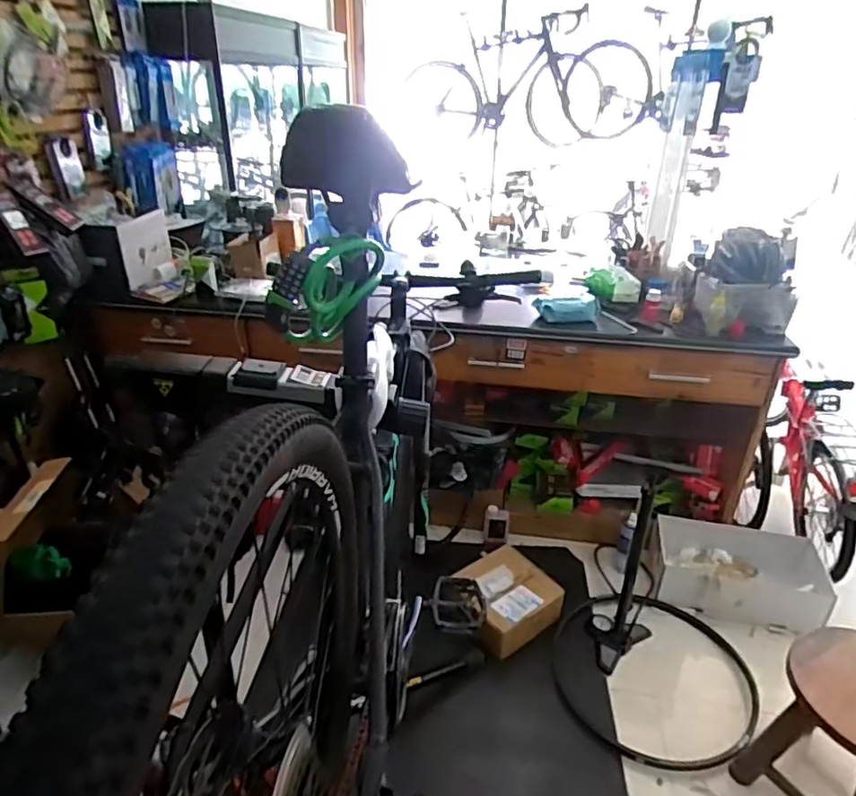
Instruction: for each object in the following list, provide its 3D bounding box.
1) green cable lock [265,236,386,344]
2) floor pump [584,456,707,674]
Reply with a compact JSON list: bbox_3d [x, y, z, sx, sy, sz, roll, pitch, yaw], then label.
[{"bbox_3d":[-0.117,-0.125,0.710,0.069,0.124,0.151,14,31,23],"label":"green cable lock"},{"bbox_3d":[0.575,0.485,1.741,0.195,0.641,0.227,20,34,32],"label":"floor pump"}]

